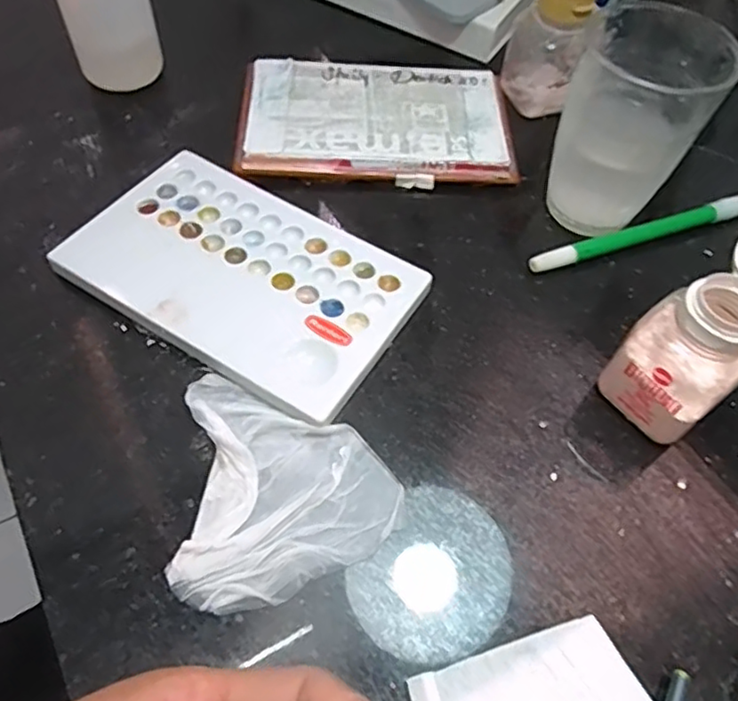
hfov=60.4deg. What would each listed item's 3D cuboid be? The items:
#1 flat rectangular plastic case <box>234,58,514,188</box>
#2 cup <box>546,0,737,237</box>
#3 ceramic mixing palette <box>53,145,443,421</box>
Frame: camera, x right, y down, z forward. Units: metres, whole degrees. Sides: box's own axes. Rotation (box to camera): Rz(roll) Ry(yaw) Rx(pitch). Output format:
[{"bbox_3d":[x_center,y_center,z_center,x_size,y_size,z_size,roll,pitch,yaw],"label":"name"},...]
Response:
[{"bbox_3d":[0.004,-0.131,0.363,0.149,0.017,0.089,1,57,-2],"label":"flat rectangular plastic case"},{"bbox_3d":[0.127,-0.107,0.310,0.060,0.089,0.065,1,57,-2],"label":"cup"},{"bbox_3d":[-0.058,-0.035,0.298,0.152,0.013,0.095,30,60,15],"label":"ceramic mixing palette"}]

